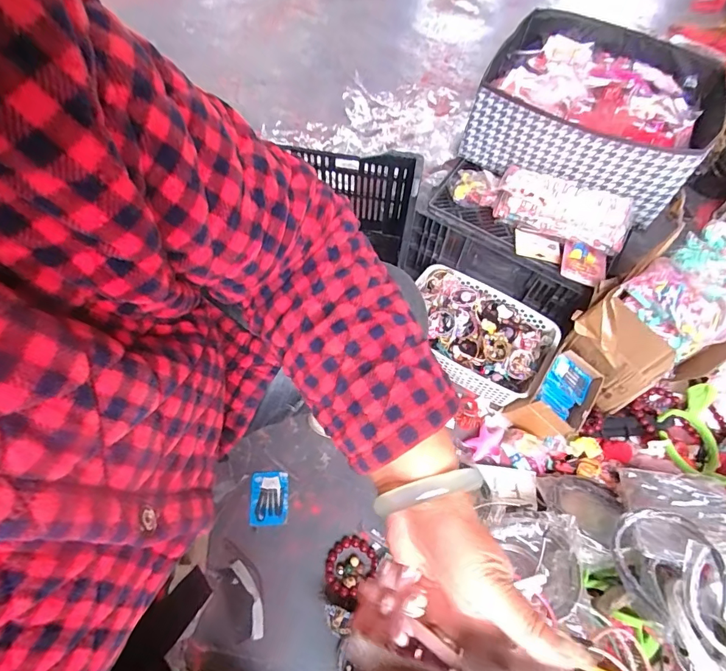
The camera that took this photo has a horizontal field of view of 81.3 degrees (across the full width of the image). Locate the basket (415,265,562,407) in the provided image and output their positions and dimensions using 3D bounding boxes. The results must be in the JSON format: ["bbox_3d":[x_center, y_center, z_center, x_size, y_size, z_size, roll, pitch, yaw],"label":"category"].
[{"bbox_3d":[0.224,-0.004,0.852,0.279,0.094,0.202,28,62,13],"label":"basket"}]

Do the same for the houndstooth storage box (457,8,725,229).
[{"bbox_3d":[0.449,-0.455,0.854,0.400,0.177,0.395,25,61,11],"label":"houndstooth storage box"}]

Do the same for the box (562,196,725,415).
[{"bbox_3d":[0.538,-0.034,0.743,0.313,0.229,0.195,-26,64,-17],"label":"box"}]

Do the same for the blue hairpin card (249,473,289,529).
[{"bbox_3d":[-0.166,0.286,0.742,0.065,0.006,0.090,-1,60,-4],"label":"blue hairpin card"}]

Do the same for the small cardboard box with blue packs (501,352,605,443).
[{"bbox_3d":[0.358,0.119,0.777,0.142,0.097,0.102,-37,68,-22],"label":"small cardboard box with blue packs"}]

